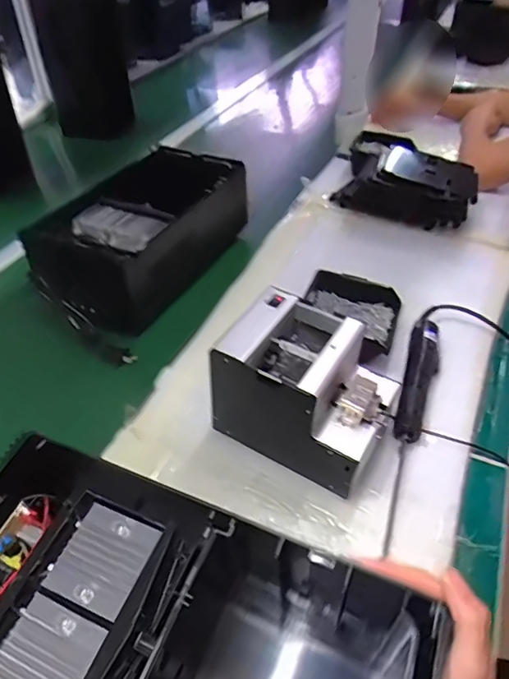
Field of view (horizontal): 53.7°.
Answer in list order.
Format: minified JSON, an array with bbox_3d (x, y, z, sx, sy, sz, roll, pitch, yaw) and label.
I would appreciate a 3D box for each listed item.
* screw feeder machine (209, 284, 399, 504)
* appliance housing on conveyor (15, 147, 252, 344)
[{"bbox_3d":[0.057,0.057,0.576,0.183,0.145,0.127,22,47,20],"label":"screw feeder machine"},{"bbox_3d":[-0.168,-0.186,0.828,0.189,0.114,0.381,21,46,19],"label":"appliance housing on conveyor"}]

